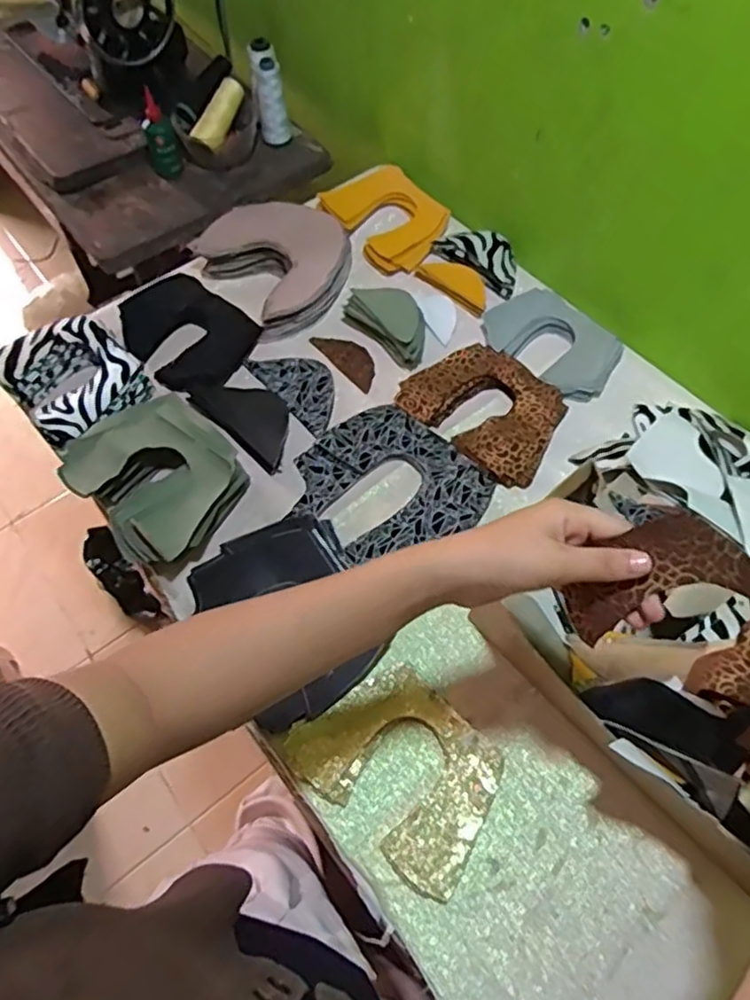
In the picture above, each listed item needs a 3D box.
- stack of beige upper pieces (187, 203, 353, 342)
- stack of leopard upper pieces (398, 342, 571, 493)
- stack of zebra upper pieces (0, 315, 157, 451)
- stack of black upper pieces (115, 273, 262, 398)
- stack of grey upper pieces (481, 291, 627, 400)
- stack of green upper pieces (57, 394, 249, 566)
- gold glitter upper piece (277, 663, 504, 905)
[{"bbox_3d":[-0.116,-0.307,0.864,0.176,0.056,0.174,-33,65,-17],"label":"stack of beige upper pieces"},{"bbox_3d":[0.128,-0.103,0.751,0.131,0.027,0.177,-40,67,-20],"label":"stack of leopard upper pieces"},{"bbox_3d":[-0.346,-0.141,0.775,0.132,0.047,0.152,-38,67,-20],"label":"stack of zebra upper pieces"},{"bbox_3d":[-0.228,-0.208,0.822,0.132,0.034,0.159,-40,67,-20],"label":"stack of black upper pieces"},{"bbox_3d":[0.210,-0.190,0.801,0.165,0.033,0.105,38,67,20],"label":"stack of grey upper pieces"},{"bbox_3d":[-0.228,-0.029,0.698,0.152,0.046,0.192,-40,67,-20],"label":"stack of green upper pieces"},{"bbox_3d":[0.023,0.224,0.571,0.175,0.013,0.127,37,67,20],"label":"gold glitter upper piece"}]

